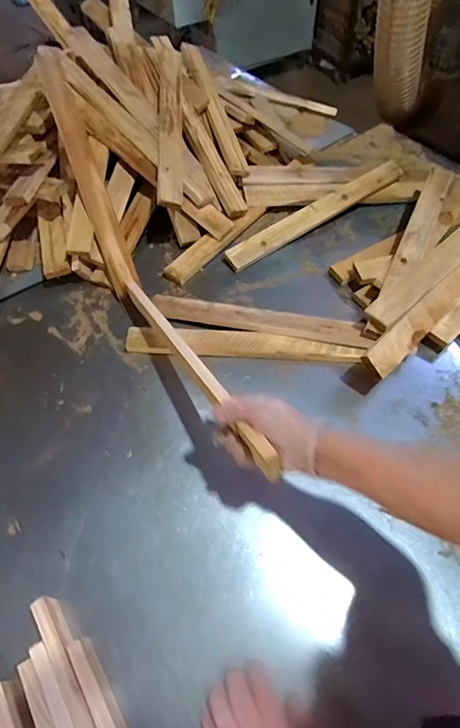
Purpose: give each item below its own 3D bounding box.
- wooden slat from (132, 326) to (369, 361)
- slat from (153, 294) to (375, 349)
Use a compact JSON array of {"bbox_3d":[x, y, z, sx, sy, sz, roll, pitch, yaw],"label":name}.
[{"bbox_3d":[0.024,-0.037,0.766,0.421,0.021,0.050,2,56,3],"label":"wooden slat"},{"bbox_3d":[0.051,-0.077,0.784,0.403,0.034,0.051,11,57,9],"label":"slat"}]

